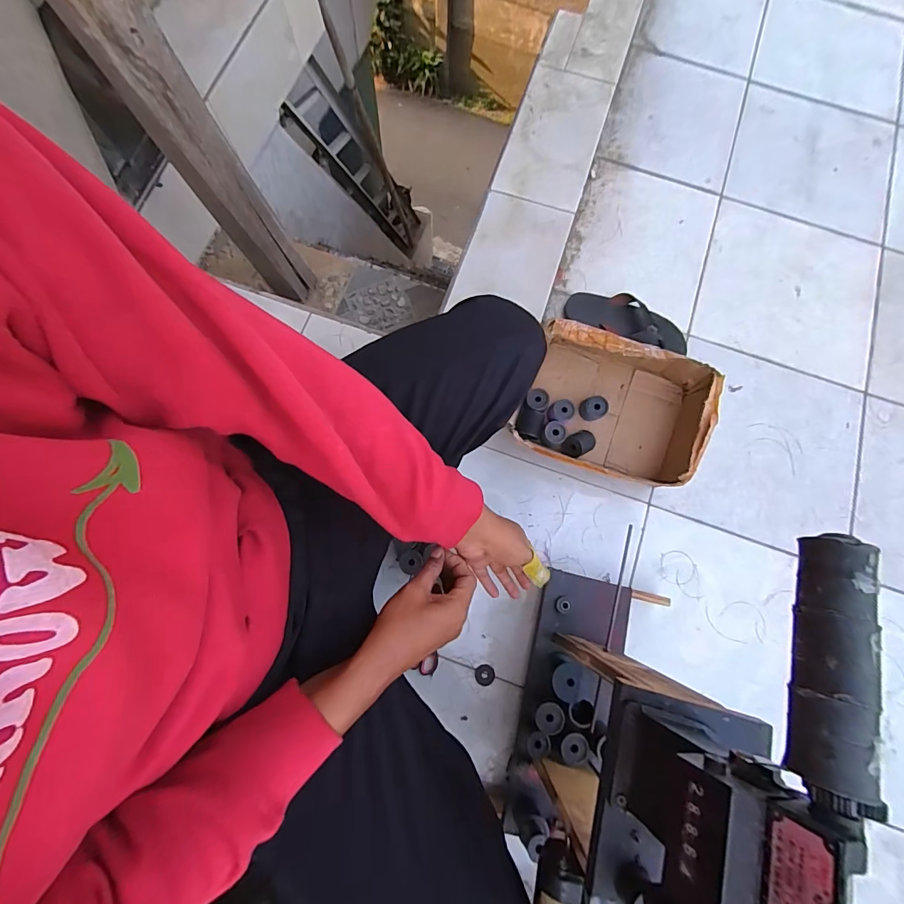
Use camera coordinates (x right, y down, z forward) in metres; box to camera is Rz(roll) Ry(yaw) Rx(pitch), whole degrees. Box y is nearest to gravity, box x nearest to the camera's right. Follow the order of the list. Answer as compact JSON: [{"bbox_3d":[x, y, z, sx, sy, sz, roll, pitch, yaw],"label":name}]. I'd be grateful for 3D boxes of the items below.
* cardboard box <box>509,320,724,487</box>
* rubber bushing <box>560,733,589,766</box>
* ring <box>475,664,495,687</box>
[{"bbox_3d":[0.298,-0.083,0.810,0.354,0.148,0.259,16,76,2],"label":"cardboard box"},{"bbox_3d":[0.186,0.450,0.634,0.042,0.013,0.047,-17,77,-6],"label":"rubber bushing"},{"bbox_3d":[0.060,0.403,0.754,0.035,0.004,0.036,0,76,-2],"label":"ring"}]

